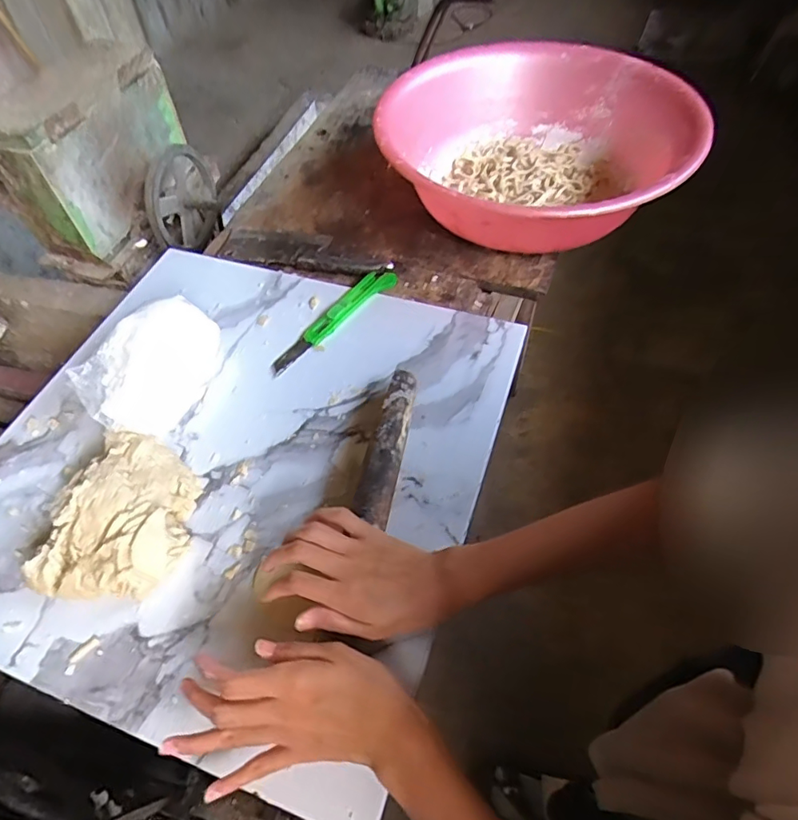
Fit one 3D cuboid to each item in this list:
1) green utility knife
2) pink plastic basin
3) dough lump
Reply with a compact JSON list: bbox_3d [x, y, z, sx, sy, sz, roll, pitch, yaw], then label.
[{"bbox_3d":[-0.074,-0.114,0.618,0.034,0.011,0.205,35,65,25],"label":"green utility knife"},{"bbox_3d":[0.182,-0.357,0.707,0.393,0.117,0.404,-2,55,3],"label":"pink plastic basin"},{"bbox_3d":[-0.240,0.090,0.464,0.117,0.055,0.155,9,57,10],"label":"dough lump"}]

